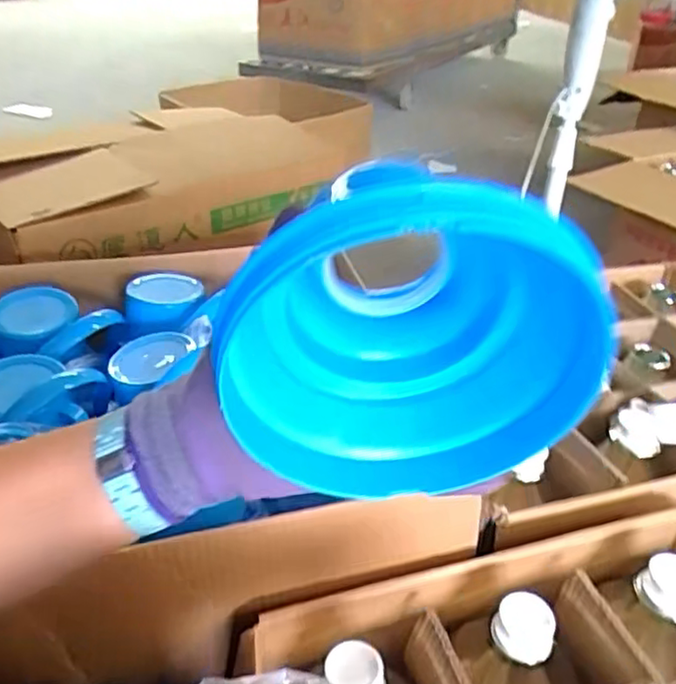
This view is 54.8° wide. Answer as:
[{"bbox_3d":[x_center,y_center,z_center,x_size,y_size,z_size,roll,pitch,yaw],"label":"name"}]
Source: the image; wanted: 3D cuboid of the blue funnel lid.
[{"bbox_3d":[0.027,-0.010,0.283,0.148,0.149,0.084,-4,33,-8],"label":"blue funnel lid"}]

